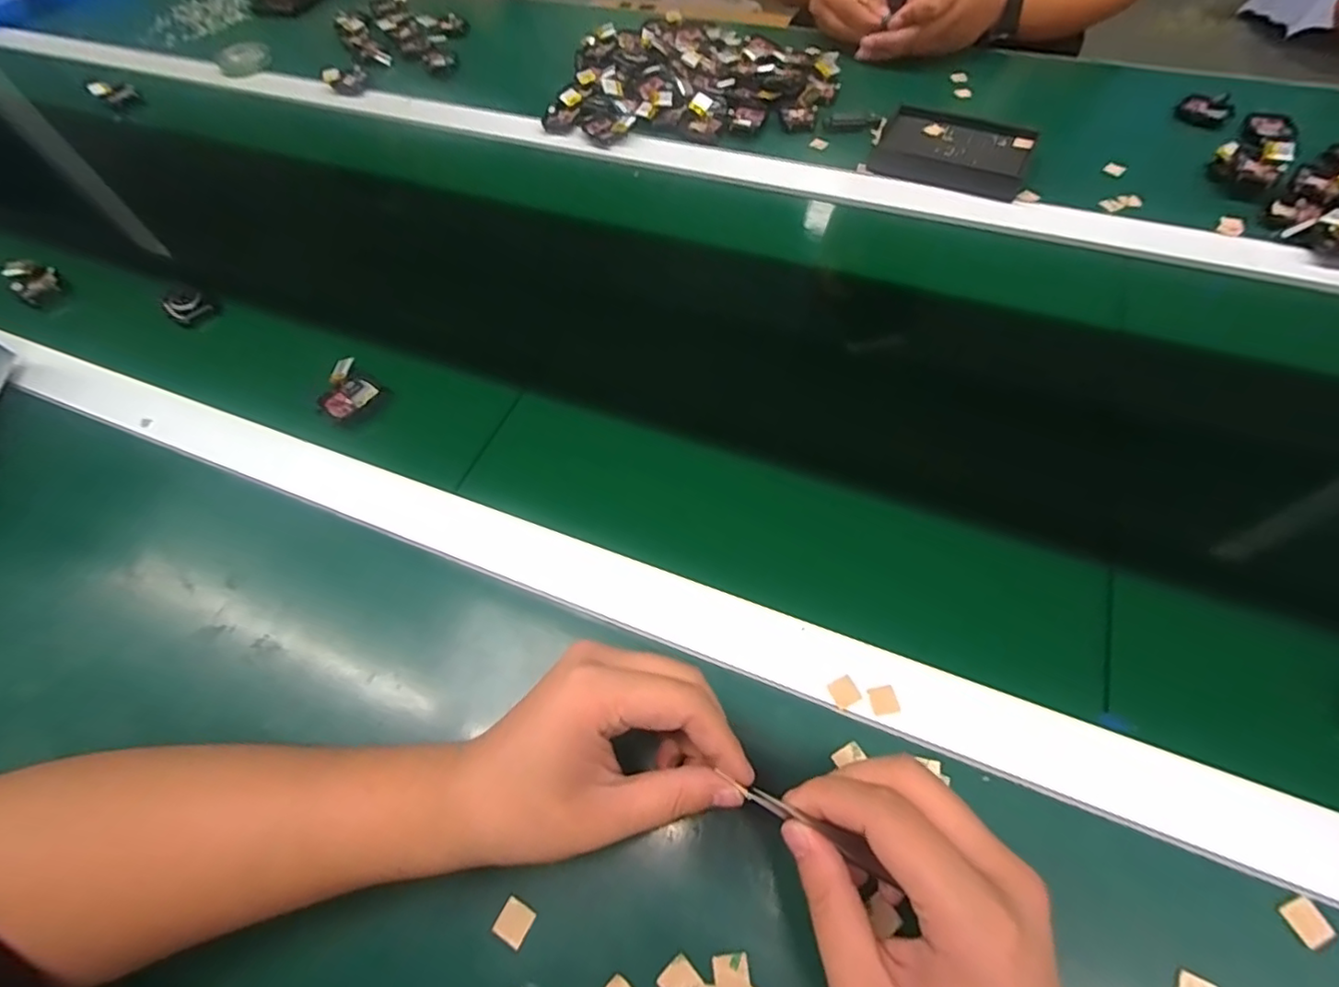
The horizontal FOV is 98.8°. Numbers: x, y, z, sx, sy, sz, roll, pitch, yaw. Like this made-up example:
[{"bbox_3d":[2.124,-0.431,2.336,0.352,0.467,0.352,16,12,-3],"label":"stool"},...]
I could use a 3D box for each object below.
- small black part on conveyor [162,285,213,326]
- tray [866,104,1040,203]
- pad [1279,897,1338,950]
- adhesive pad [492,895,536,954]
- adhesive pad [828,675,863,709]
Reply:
[{"bbox_3d":[-0.415,-0.162,0.494,0.021,0.022,0.030,38,69,23],"label":"small black part on conveyor"},{"bbox_3d":[0.273,-0.330,0.550,0.133,0.020,0.097,23,64,17],"label":"tray"},{"bbox_3d":[0.283,0.190,0.254,0.015,0.004,0.015,-21,62,-9],"label":"pad"},{"bbox_3d":[-0.074,0.204,0.272,0.016,0.004,0.016,23,64,15],"label":"adhesive pad"},{"bbox_3d":[0.096,0.107,0.311,0.014,0.004,0.014,-24,62,-11],"label":"adhesive pad"}]

